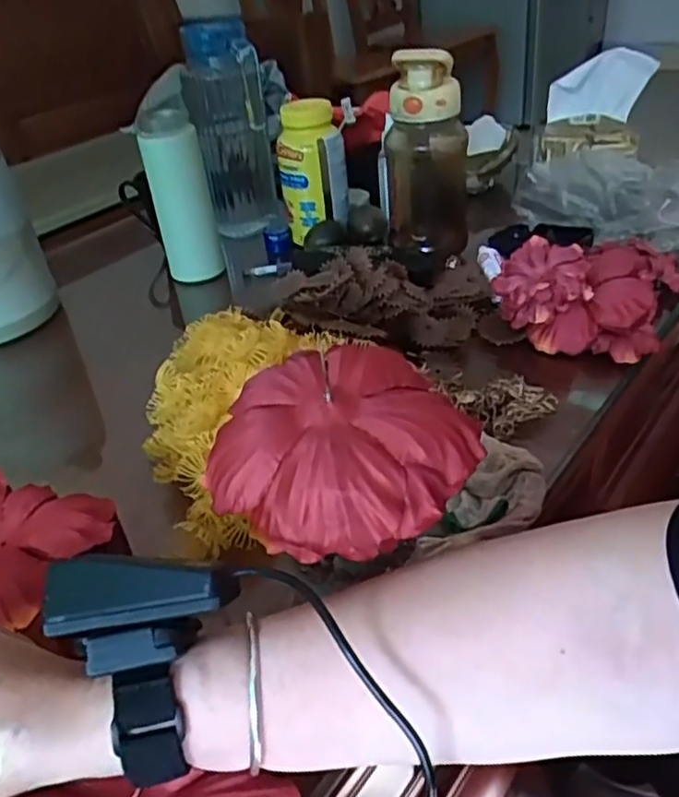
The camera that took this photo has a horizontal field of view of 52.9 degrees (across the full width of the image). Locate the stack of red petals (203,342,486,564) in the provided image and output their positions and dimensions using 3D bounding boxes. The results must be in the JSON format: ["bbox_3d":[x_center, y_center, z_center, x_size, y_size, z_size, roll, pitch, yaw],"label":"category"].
[{"bbox_3d":[-0.003,0.020,0.317,0.111,0.033,0.111,-22,38,-20],"label":"stack of red petals"}]

